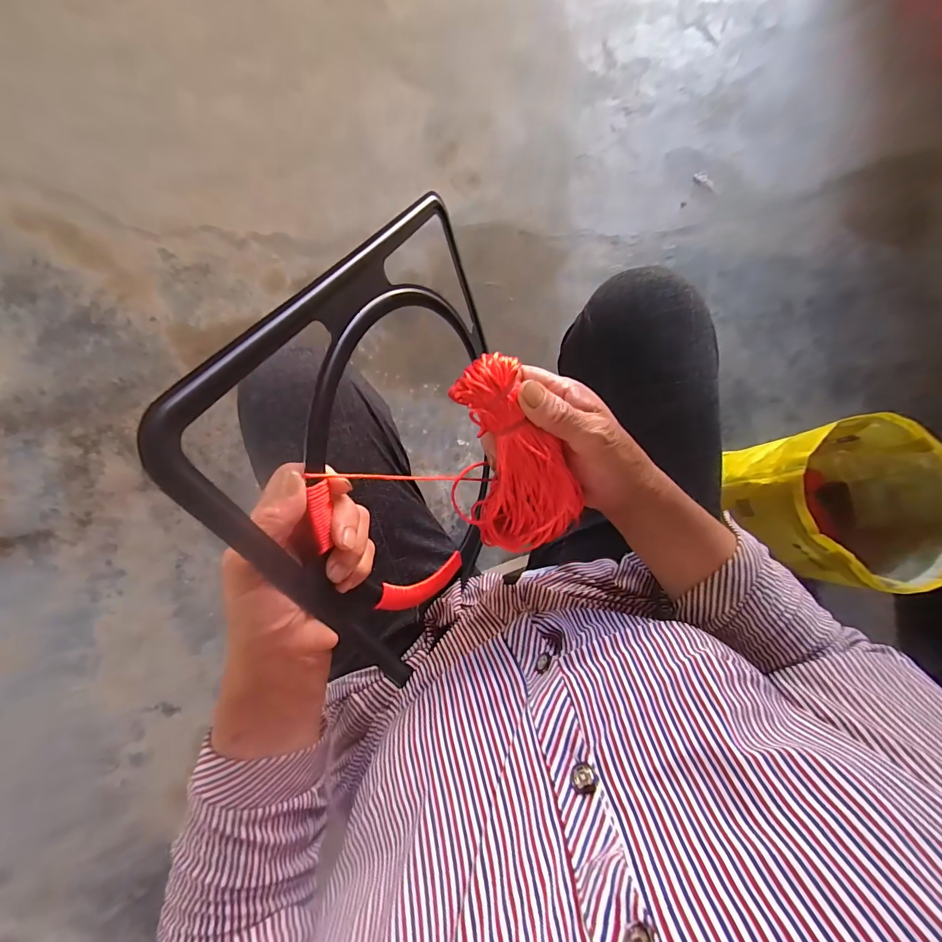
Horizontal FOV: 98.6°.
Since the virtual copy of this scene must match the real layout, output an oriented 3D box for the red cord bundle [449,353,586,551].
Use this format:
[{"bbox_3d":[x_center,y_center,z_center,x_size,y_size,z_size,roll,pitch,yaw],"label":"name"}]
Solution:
[{"bbox_3d":[0.027,-0.008,0.280,0.083,0.033,0.136,-19,108,-4],"label":"red cord bundle"}]

